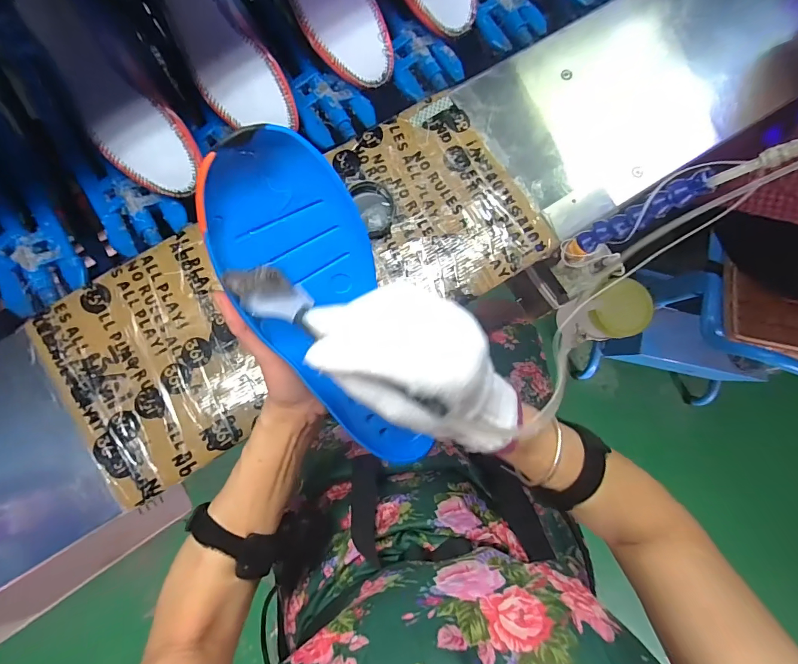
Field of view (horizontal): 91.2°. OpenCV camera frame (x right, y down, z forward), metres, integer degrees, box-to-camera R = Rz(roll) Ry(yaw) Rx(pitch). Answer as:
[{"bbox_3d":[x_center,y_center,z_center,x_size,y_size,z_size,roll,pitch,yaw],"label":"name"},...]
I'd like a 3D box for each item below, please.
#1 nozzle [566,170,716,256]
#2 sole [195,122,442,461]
[{"bbox_3d":[0.234,-0.113,0.399,0.018,0.142,0.027,-16,83,-33],"label":"nozzle"},{"bbox_3d":[-0.048,0.006,0.289,0.094,0.031,0.279,-20,116,-4],"label":"sole"}]

